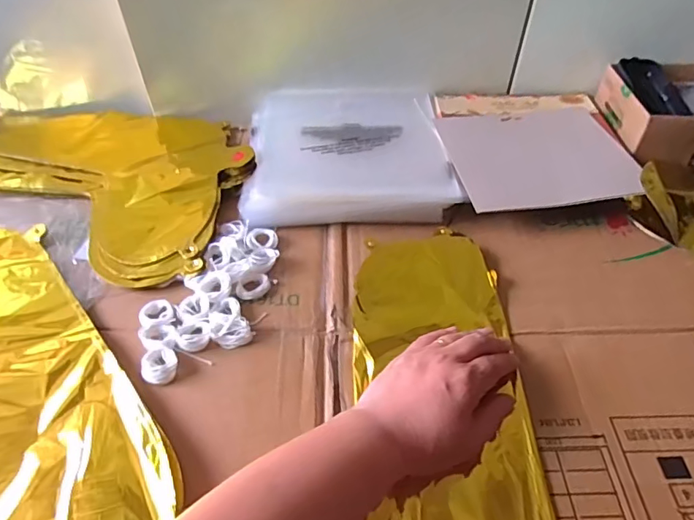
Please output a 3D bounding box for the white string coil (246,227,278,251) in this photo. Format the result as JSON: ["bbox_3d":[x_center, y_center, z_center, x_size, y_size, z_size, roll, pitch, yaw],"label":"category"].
[{"bbox_3d":[-0.082,-0.020,0.489,0.031,0.008,0.026,-19,50,-18],"label":"white string coil"}]

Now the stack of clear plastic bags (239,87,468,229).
[{"bbox_3d":[0.001,-0.130,0.577,0.215,0.031,0.233,-2,47,-3],"label":"stack of clear plastic bags"}]

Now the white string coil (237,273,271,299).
[{"bbox_3d":[-0.084,0.023,0.450,0.031,0.009,0.022,-24,52,-21],"label":"white string coil"}]

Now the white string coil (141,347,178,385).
[{"bbox_3d":[-0.146,0.081,0.392,0.026,0.007,0.030,-12,48,-12],"label":"white string coil"}]

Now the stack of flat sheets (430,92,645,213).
[{"bbox_3d":[0.210,-0.128,0.576,0.201,0.030,0.208,-5,47,-5],"label":"stack of flat sheets"}]

